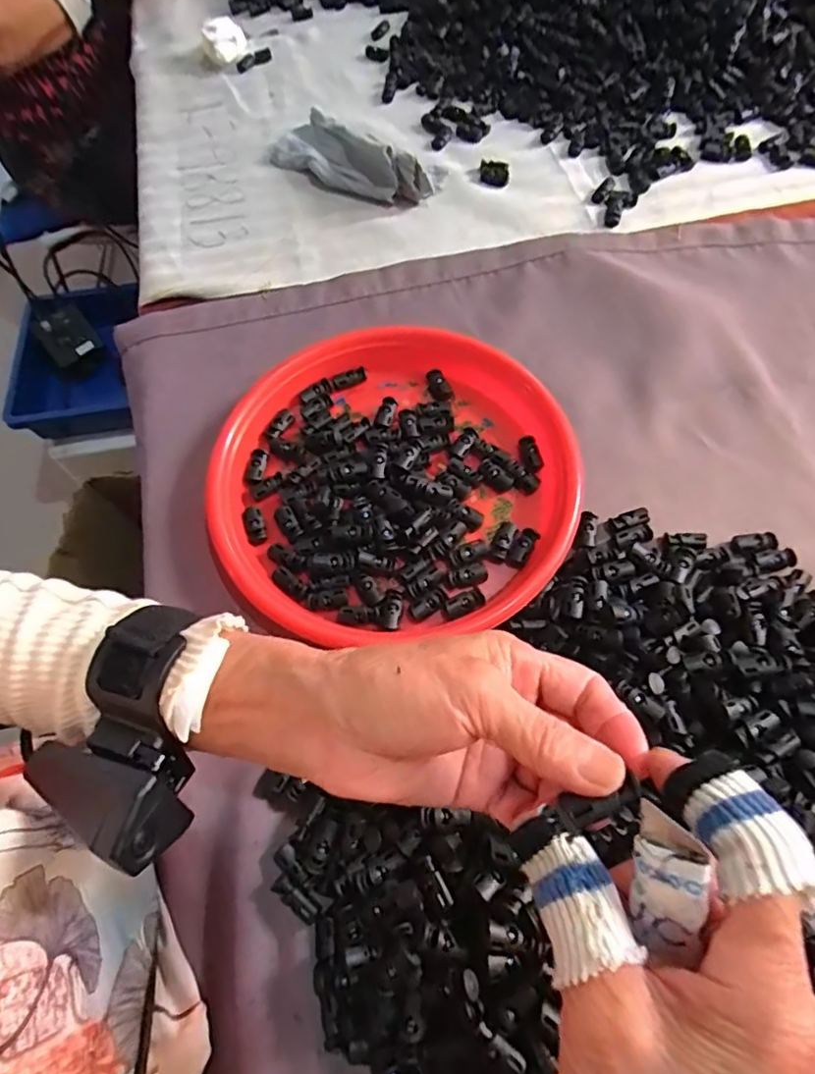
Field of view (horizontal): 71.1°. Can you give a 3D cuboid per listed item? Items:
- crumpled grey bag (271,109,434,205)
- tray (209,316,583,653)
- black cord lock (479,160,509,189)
[{"bbox_3d":[-0.062,-0.373,0.560,0.184,0.042,0.067,42,74,19],"label":"crumpled grey bag"},{"bbox_3d":[-0.009,-0.048,0.410,0.246,0.036,0.238,-1,66,3],"label":"tray"},{"bbox_3d":[0.086,-0.358,0.561,0.028,0.012,0.021,3,66,5],"label":"black cord lock"}]

